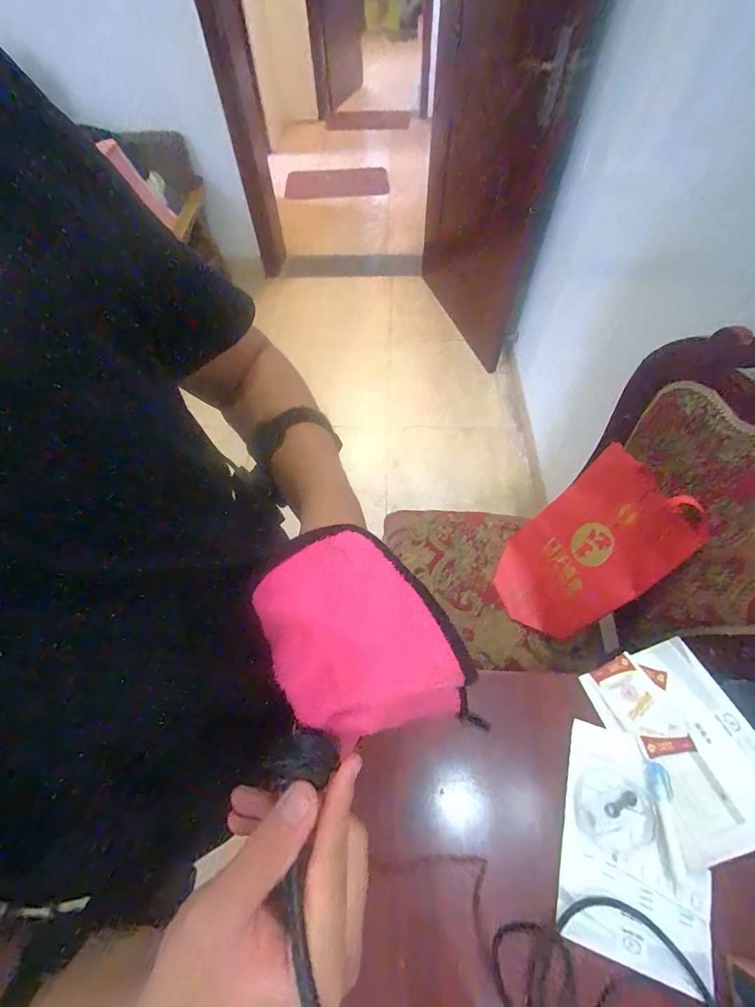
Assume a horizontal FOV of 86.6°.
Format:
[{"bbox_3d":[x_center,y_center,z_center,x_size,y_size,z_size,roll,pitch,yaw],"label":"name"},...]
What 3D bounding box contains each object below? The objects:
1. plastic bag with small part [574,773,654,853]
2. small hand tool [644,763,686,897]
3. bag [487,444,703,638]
[{"bbox_3d":[0.283,0.371,0.480,0.086,0.011,0.077,15,60,10],"label":"plastic bag with small part"},{"bbox_3d":[0.334,0.369,0.459,0.024,0.012,0.116,1,58,2],"label":"small hand tool"},{"bbox_3d":[0.428,0.098,0.867,0.055,0.438,0.278,14,41,-33],"label":"bag"}]

